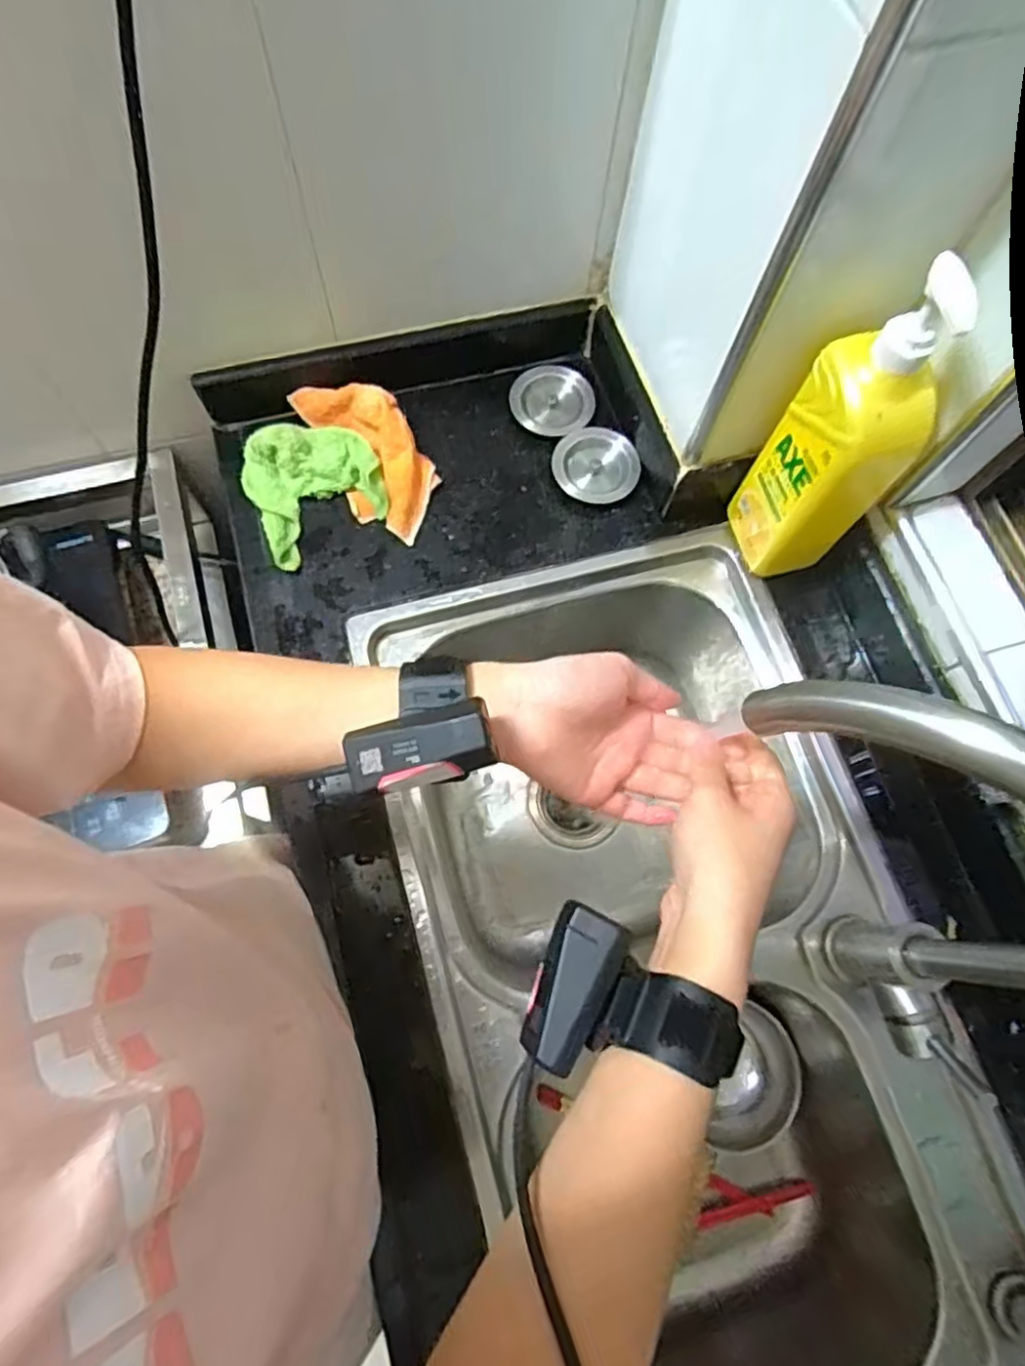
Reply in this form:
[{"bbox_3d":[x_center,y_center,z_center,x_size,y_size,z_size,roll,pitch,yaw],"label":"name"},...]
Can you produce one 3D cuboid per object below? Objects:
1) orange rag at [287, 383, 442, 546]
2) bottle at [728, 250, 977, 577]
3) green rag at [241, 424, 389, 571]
[{"bbox_3d":[-0.133,-0.220,0.657,0.085,0.050,0.174,-27,75,-11],"label":"orange rag"},{"bbox_3d":[0.254,-0.183,0.532,0.070,0.271,0.079,-13,73,-7],"label":"bottle"},{"bbox_3d":[-0.187,-0.188,0.650,0.121,0.033,0.126,-24,74,-10],"label":"green rag"}]

